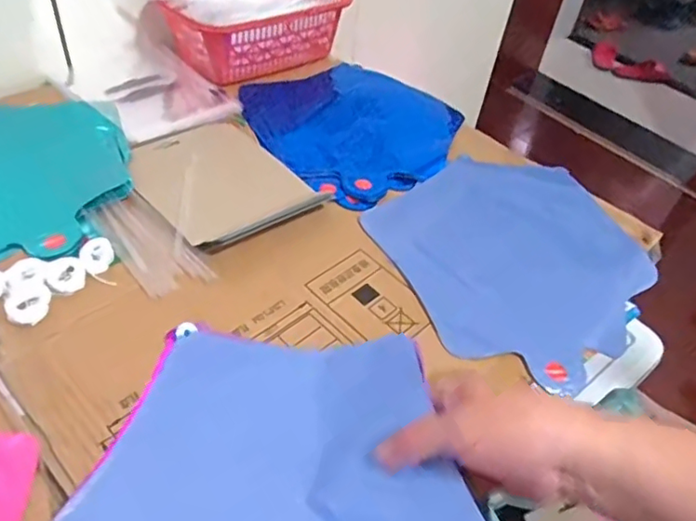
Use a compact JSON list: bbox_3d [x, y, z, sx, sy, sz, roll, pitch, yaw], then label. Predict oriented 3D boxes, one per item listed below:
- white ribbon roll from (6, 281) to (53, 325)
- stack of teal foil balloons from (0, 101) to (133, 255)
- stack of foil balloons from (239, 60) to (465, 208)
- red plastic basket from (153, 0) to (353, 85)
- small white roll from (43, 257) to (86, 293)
[{"bbox_3d":[-0.225,0.031,0.408,0.026,0.010,0.034,0,46,-8],"label":"white ribbon roll"},{"bbox_3d":[-0.311,-0.079,0.514,0.213,0.012,0.235,-13,49,-20],"label":"stack of teal foil balloons"},{"bbox_3d":[0.012,-0.156,0.634,0.224,0.008,0.243,-24,53,-28],"label":"stack of foil balloons"},{"bbox_3d":[-0.111,-0.289,0.703,0.135,0.089,0.206,37,52,25],"label":"red plastic basket"},{"bbox_3d":[-0.211,0.010,0.431,0.027,0.006,0.033,-25,54,-29],"label":"small white roll"}]

